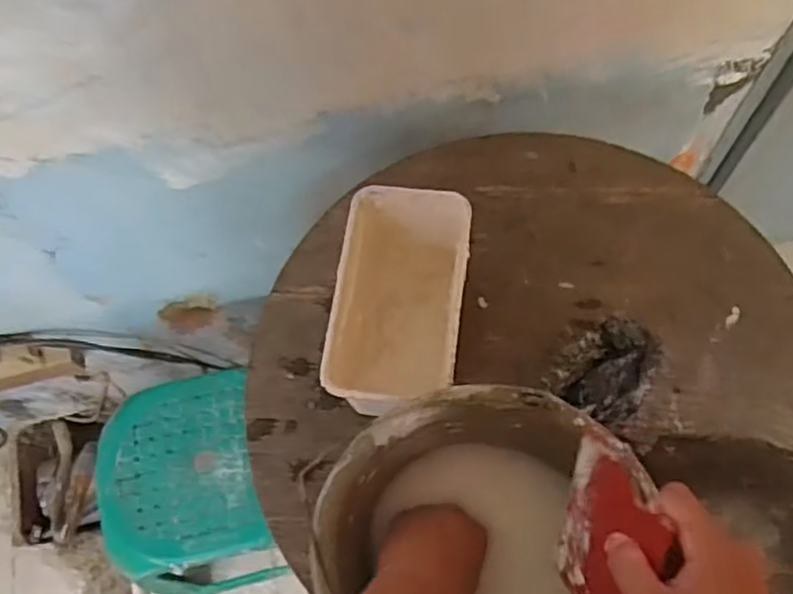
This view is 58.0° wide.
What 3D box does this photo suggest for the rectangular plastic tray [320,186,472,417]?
[{"bbox_3d":[0.004,0.016,0.678,0.111,0.132,0.199,7,68,5],"label":"rectangular plastic tray"}]

